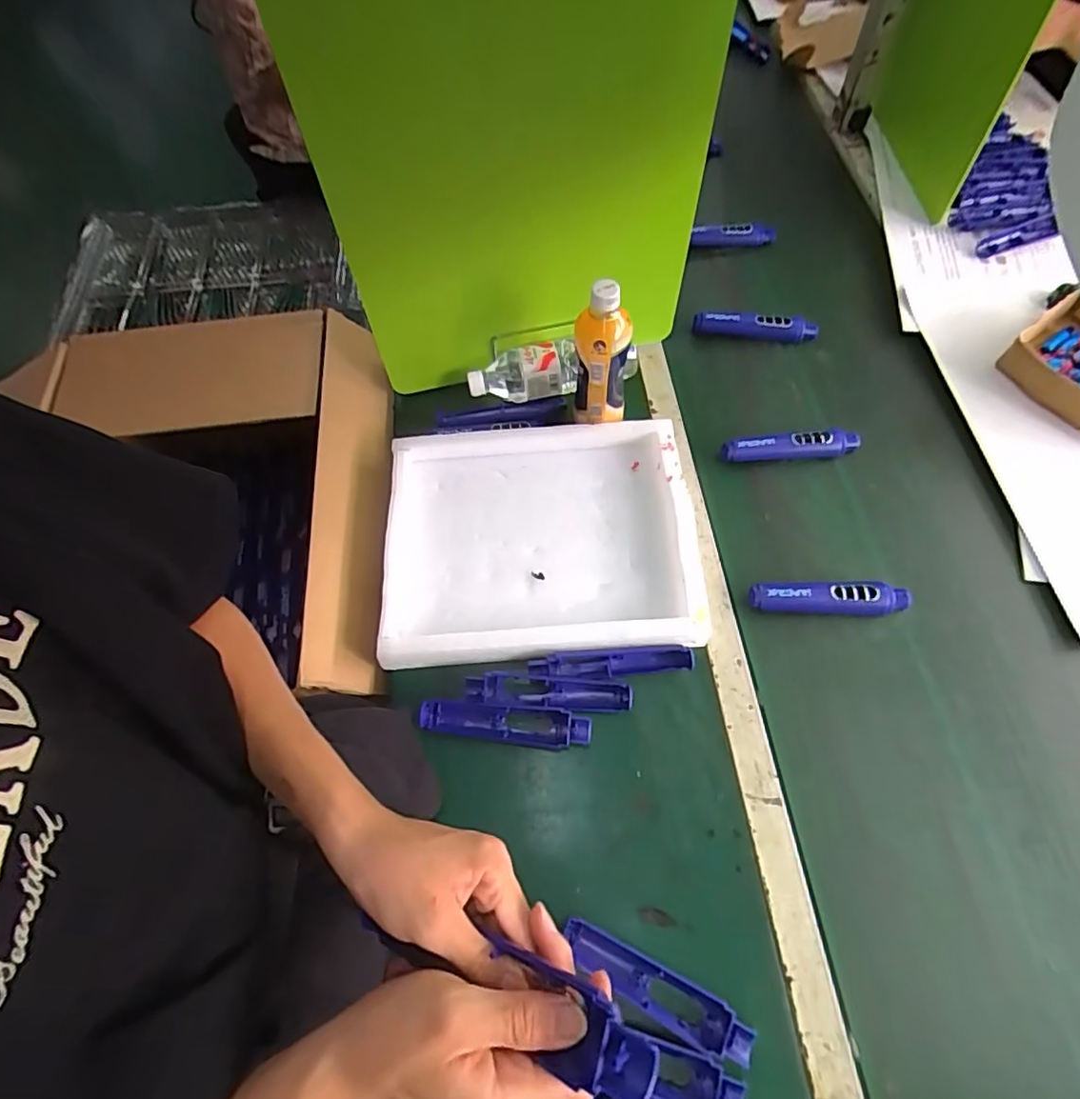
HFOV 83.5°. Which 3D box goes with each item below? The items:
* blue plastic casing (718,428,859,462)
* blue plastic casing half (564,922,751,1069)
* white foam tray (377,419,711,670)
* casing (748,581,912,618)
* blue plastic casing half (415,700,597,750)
[{"bbox_3d":[0.317,-0.131,0.762,0.169,0.024,0.025,-4,63,1],"label":"blue plastic casing"},{"bbox_3d":[0.098,0.377,0.520,0.167,0.018,0.036,25,67,14],"label":"blue plastic casing half"},{"bbox_3d":[-0.004,-0.020,0.714,0.357,0.043,0.298,-4,63,1],"label":"white foam tray"},{"bbox_3d":[0.322,0.055,0.670,0.170,0.026,0.034,0,63,3],"label":"casing"},{"bbox_3d":[-0.036,0.178,0.631,0.177,0.016,0.036,7,64,6],"label":"blue plastic casing half"}]

